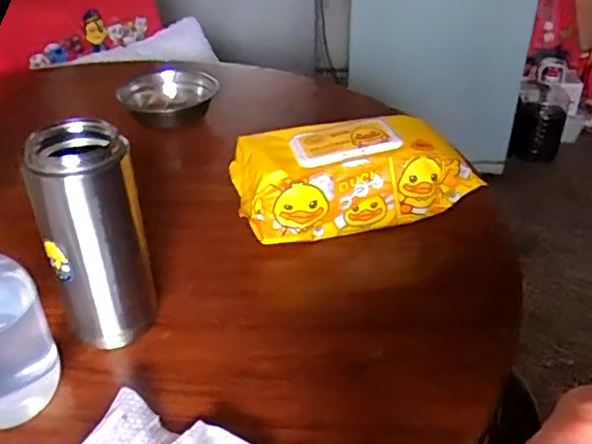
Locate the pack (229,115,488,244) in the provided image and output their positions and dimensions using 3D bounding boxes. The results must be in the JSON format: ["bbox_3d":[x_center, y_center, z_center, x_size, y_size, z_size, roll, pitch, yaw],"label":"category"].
[{"bbox_3d":[0.048,-0.046,0.579,0.203,0.081,0.105,-9,35,-12],"label":"pack"}]

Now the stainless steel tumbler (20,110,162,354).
[{"bbox_3d":[-0.140,0.013,0.422,0.056,0.153,0.061,13,36,18],"label":"stainless steel tumbler"}]

